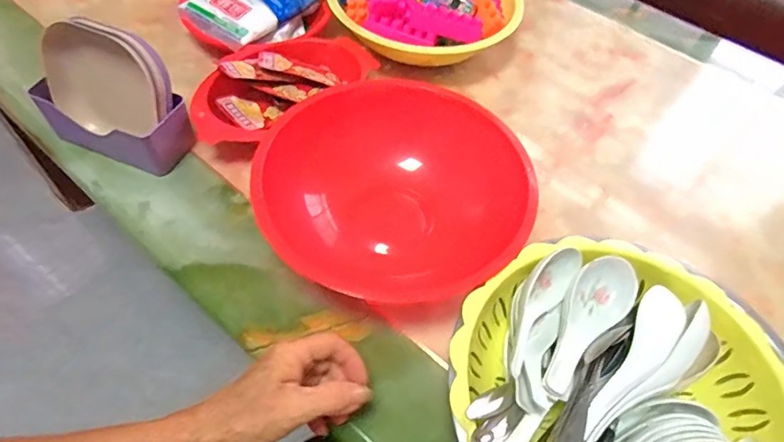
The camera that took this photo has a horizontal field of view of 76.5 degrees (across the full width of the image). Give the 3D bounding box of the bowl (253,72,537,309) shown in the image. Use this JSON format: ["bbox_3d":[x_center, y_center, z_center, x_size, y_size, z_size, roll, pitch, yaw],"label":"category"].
[{"bbox_3d":[-0.007,-0.029,0.468,0.193,0.103,0.218,-20,58,-18],"label":"bowl"}]

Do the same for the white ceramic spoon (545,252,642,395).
[{"bbox_3d":[0.146,0.077,0.381,0.044,0.030,0.121,37,60,20],"label":"white ceramic spoon"}]

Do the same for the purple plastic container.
[{"bbox_3d":[-0.285,-0.122,0.497,0.160,0.126,0.065,16,55,7],"label":"purple plastic container"}]

